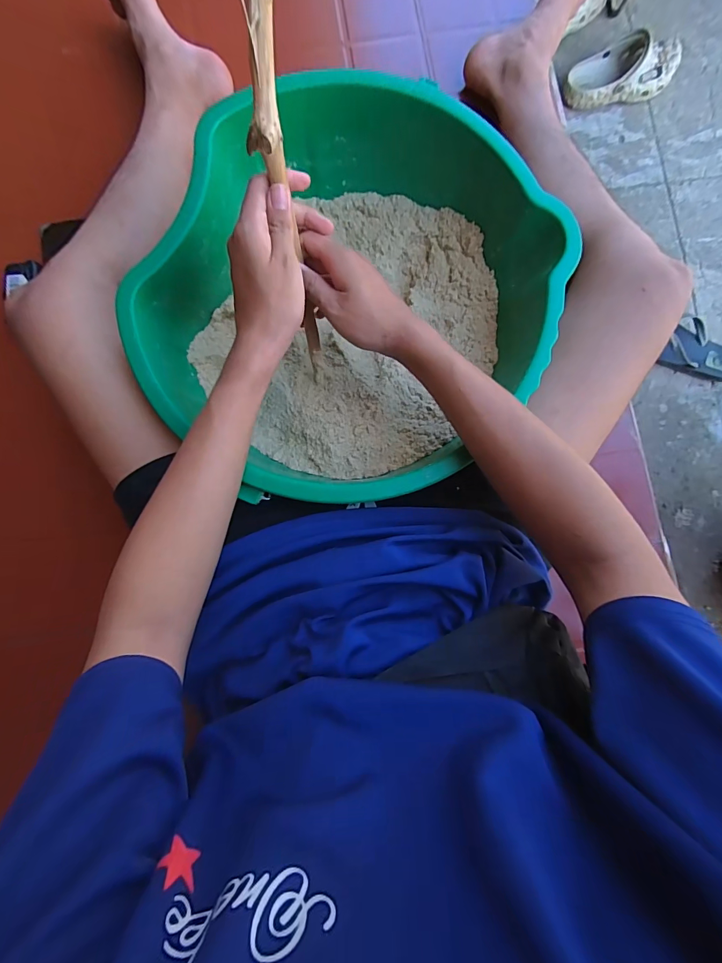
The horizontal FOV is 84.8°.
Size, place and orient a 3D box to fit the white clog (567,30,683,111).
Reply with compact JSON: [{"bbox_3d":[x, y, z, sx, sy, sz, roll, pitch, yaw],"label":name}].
[{"bbox_3d":[0.623,-0.967,0.934,0.267,0.084,0.114,-7,82,0],"label":"white clog"}]

